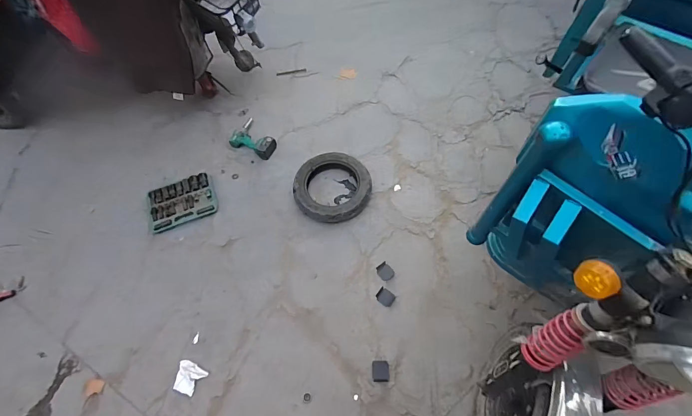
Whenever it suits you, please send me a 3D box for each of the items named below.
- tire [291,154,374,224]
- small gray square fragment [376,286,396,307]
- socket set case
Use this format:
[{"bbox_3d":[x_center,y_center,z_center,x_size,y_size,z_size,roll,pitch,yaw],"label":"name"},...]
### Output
[{"bbox_3d":[-0.068,-0.103,1.620,0.360,0.079,0.358,-1,62,1],"label":"tire"},{"bbox_3d":[0.165,0.374,1.410,0.073,0.006,0.061,37,69,19],"label":"small gray square fragment"},{"bbox_3d":[-0.809,-0.035,1.656,0.306,0.035,0.234,-21,64,-9],"label":"socket set case"}]

